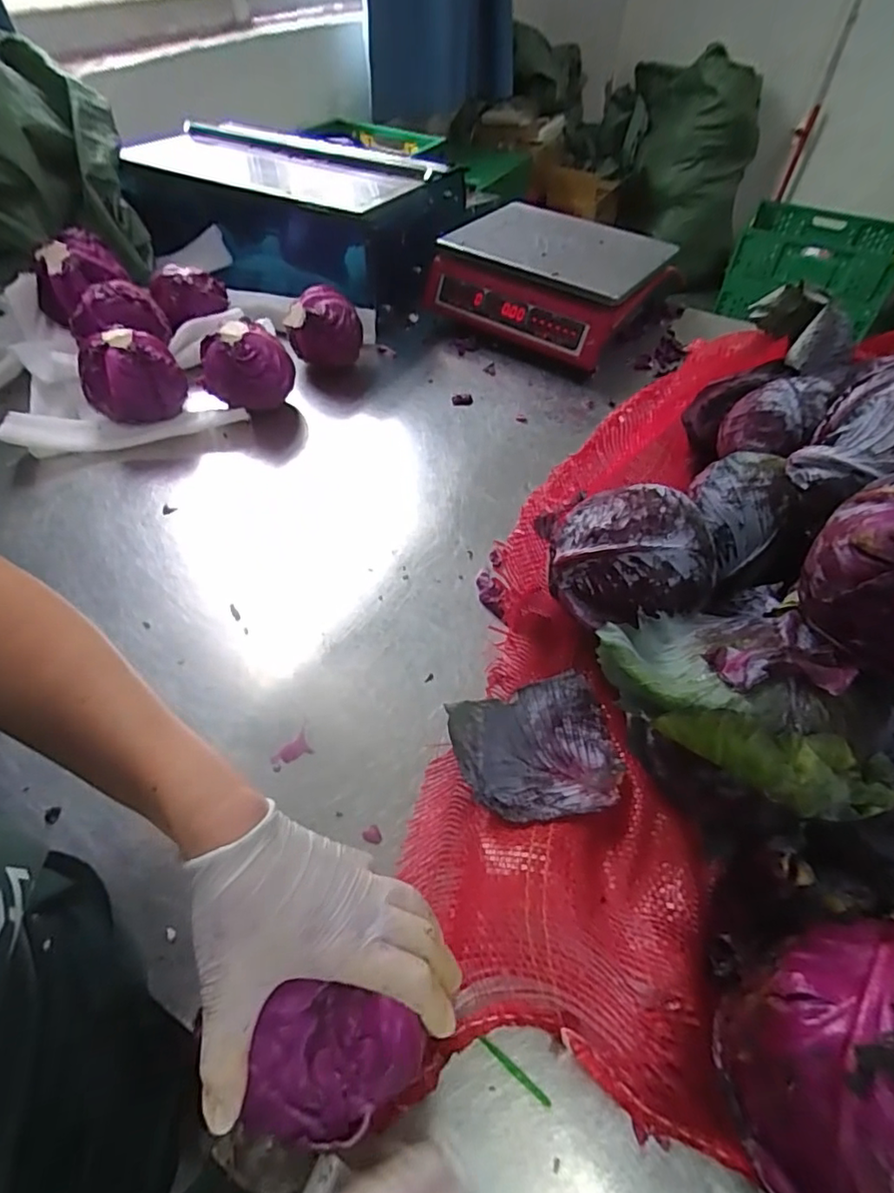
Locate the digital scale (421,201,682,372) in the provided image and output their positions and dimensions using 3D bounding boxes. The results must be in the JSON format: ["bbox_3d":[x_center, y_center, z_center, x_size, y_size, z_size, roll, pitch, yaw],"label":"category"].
[{"bbox_3d":[0.138,-0.420,0.788,0.280,0.125,0.190,35,59,24],"label":"digital scale"}]

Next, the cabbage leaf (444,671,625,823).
[{"bbox_3d":[0.062,0.109,0.423,0.121,0.039,0.110,-6,52,-6],"label":"cabbage leaf"}]

